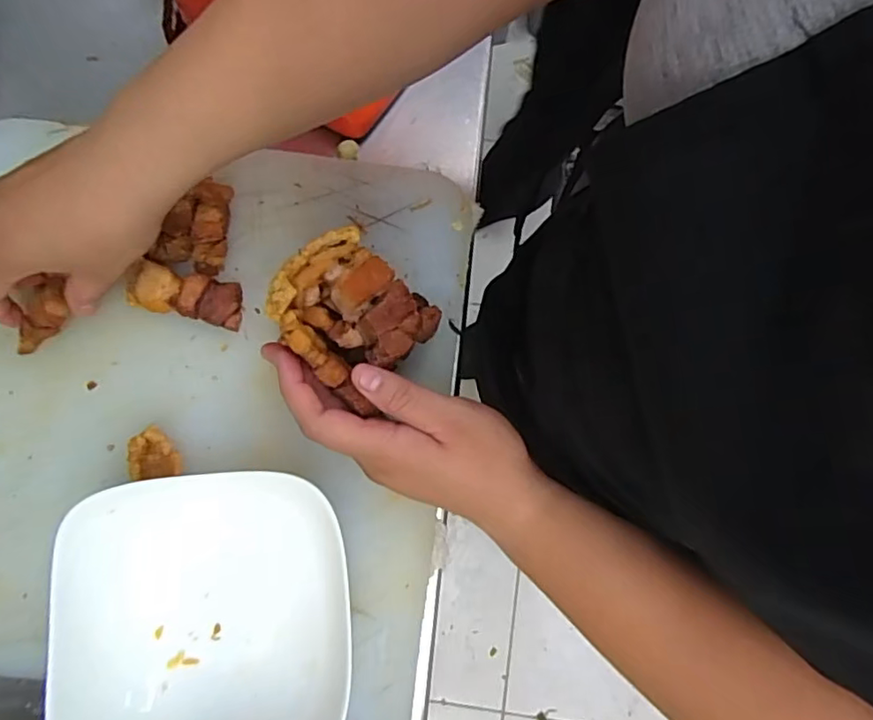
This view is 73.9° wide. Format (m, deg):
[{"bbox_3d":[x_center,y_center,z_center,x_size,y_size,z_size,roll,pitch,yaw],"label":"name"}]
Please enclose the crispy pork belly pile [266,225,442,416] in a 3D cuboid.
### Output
[{"bbox_3d":[-0.044,-0.026,0.313,0.077,0.048,0.073,43,81,7],"label":"crispy pork belly pile"}]

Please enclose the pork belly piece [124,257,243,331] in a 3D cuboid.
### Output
[{"bbox_3d":[-0.154,-0.040,0.361,0.069,0.019,0.028,13,79,2],"label":"pork belly piece"}]

